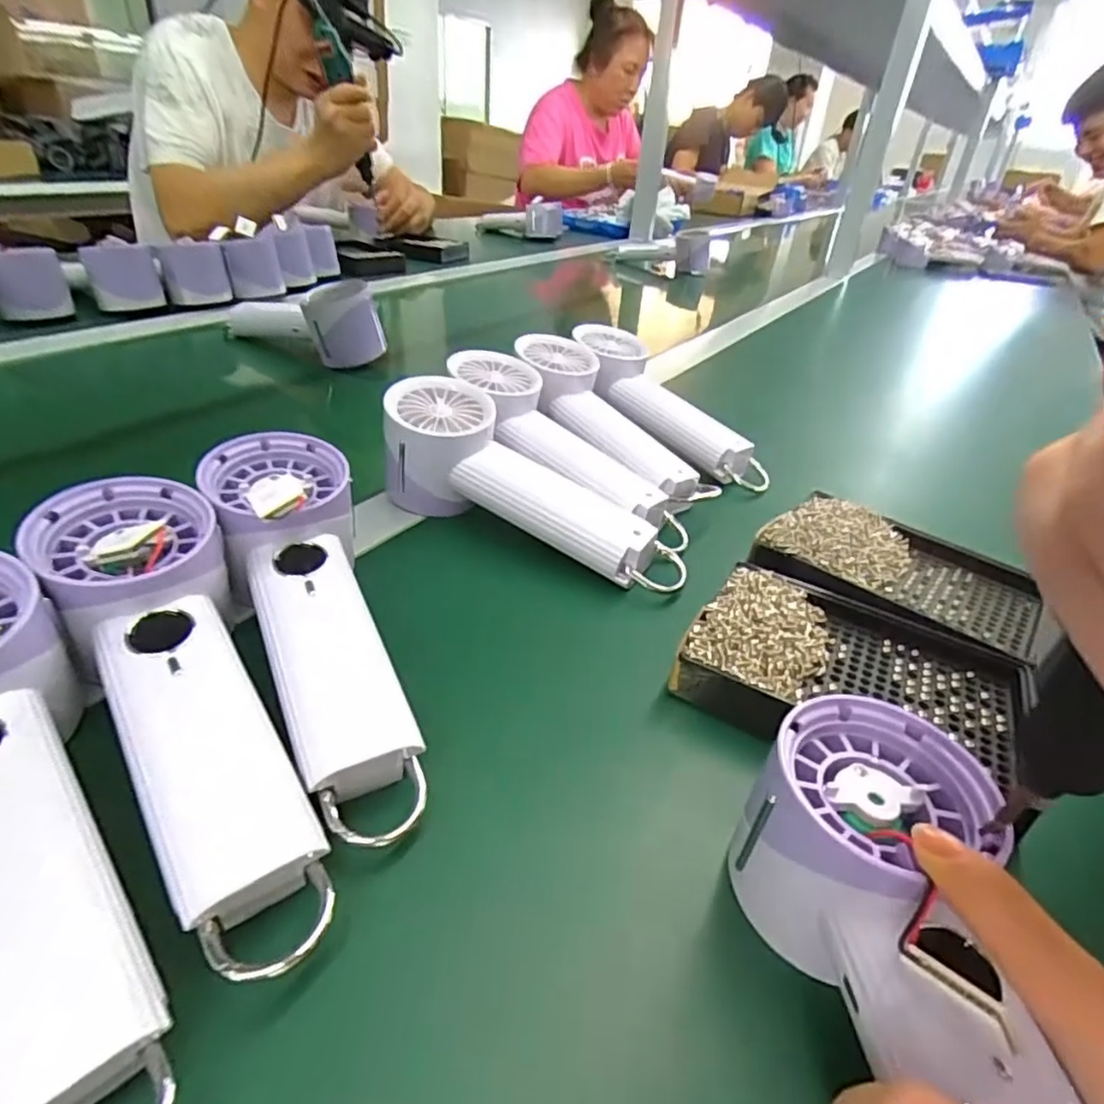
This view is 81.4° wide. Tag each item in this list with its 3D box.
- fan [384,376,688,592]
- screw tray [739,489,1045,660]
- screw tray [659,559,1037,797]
[{"bbox_3d":[-0.014,-0.030,0.366,0.193,0.064,0.061,30,38,12],"label":"fan"},{"bbox_3d":[0.186,0.007,0.346,0.137,0.023,0.089,21,36,24],"label":"screw tray"},{"bbox_3d":[0.132,0.051,0.280,0.136,0.026,0.090,19,35,21],"label":"screw tray"}]

